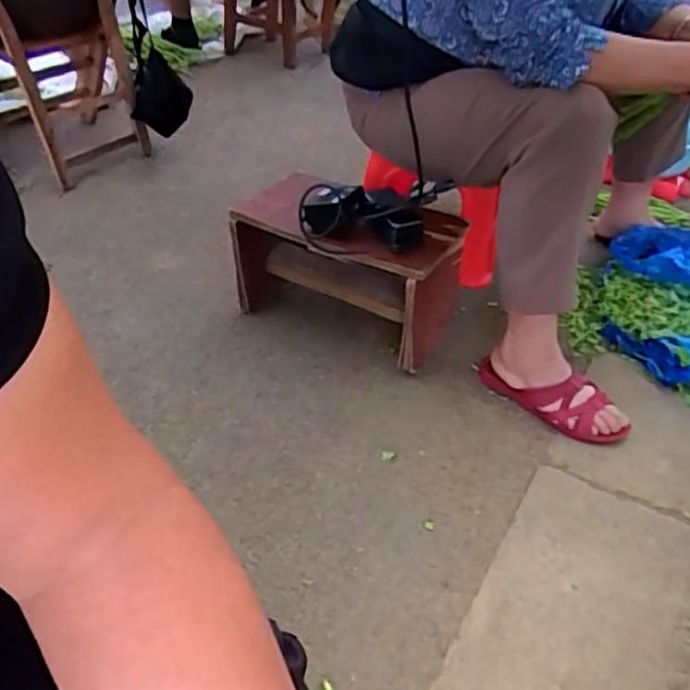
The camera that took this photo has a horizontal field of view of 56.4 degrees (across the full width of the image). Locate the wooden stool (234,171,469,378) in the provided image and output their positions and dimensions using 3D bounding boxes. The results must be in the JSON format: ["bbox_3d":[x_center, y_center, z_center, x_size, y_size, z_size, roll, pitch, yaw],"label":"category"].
[{"bbox_3d":[-0.002,-0.134,1.107,0.373,0.237,0.164,22,46,23],"label":"wooden stool"}]

